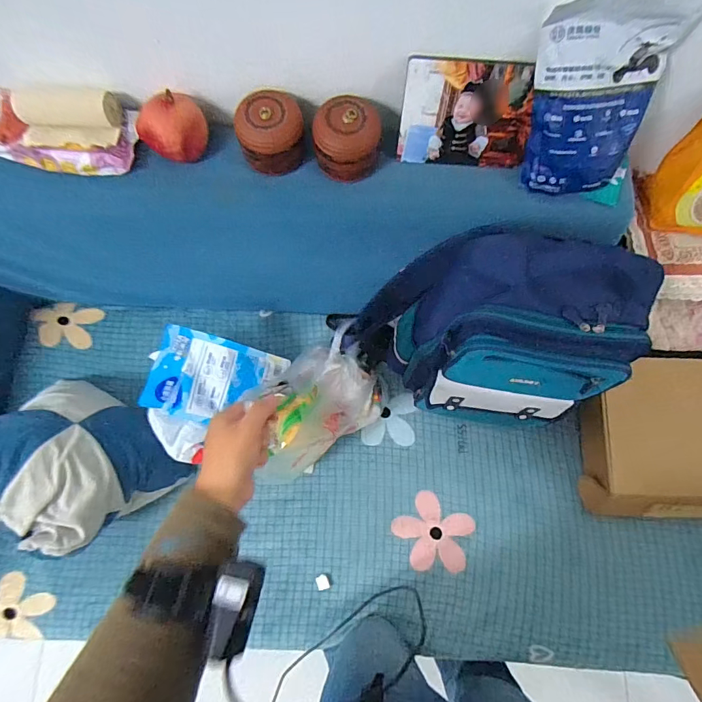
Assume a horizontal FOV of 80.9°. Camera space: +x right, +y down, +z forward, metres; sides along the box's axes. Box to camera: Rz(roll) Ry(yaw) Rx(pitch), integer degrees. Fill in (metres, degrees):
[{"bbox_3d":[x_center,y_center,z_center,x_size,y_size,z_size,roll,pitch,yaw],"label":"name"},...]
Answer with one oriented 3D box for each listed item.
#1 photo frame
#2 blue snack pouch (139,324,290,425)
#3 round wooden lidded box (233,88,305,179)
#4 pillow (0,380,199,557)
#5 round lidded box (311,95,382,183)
[{"bbox_3d":[0.172,-0.352,0.618,0.189,0.146,0.013,5,52,3],"label":"photo frame"},{"bbox_3d":[-0.248,0.059,0.783,0.237,0.048,0.155,19,74,-28],"label":"blue snack pouch"},{"bbox_3d":[-0.122,-0.337,0.641,0.099,0.087,0.086,2,78,0],"label":"round wooden lidded box"},{"bbox_3d":[-0.501,0.193,0.731,0.250,0.214,0.297,-43,81,-9],"label":"pillow"},{"bbox_3d":[-0.006,-0.323,0.629,0.098,0.076,0.092,0,78,0],"label":"round lidded box"}]

